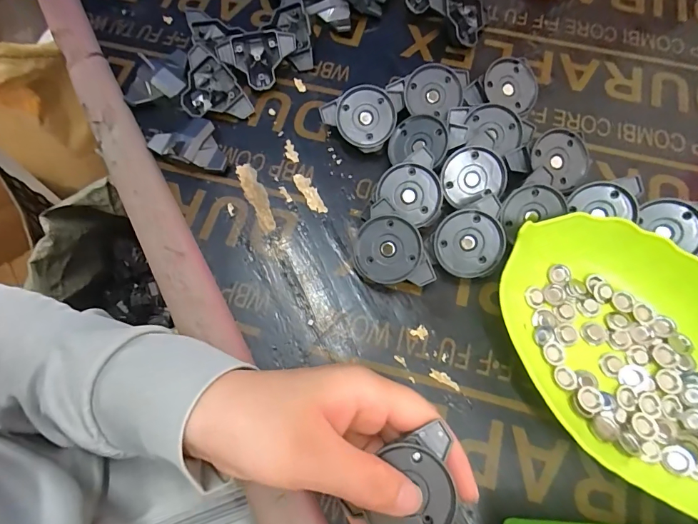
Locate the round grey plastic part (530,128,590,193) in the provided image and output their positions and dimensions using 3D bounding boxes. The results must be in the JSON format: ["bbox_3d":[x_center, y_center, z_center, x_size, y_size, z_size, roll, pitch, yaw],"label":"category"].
[{"bbox_3d":[0.143,-0.071,0.269,0.041,0.004,0.038,-1,94,-8],"label":"round grey plastic part"}]

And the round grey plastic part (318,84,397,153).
[{"bbox_3d":[0.011,-0.106,0.288,0.045,0.013,0.048,-41,92,6],"label":"round grey plastic part"}]

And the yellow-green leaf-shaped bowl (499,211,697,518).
[{"bbox_3d":[0.163,0.049,0.225,0.109,0.031,0.168,-29,71,-9],"label":"yellow-green leaf-shaped bowl"}]

